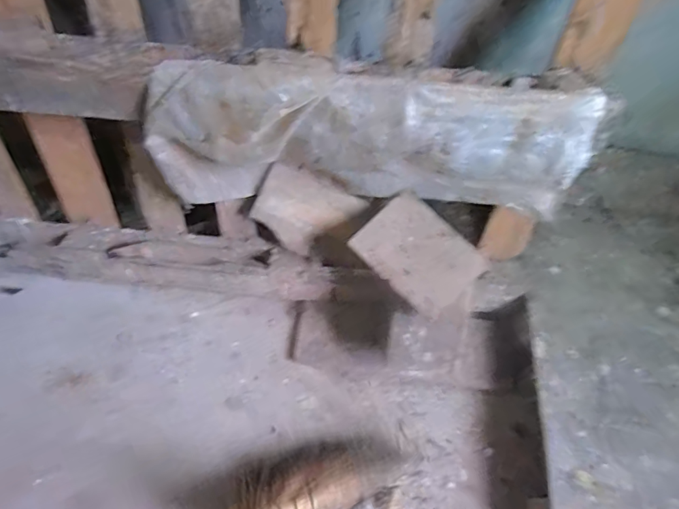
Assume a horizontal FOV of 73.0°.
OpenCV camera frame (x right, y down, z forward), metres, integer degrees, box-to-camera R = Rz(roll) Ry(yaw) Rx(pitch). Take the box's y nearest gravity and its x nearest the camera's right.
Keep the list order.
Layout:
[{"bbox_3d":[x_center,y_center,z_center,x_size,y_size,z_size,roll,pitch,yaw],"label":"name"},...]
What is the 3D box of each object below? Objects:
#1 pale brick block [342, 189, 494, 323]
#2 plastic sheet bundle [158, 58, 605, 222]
[{"bbox_3d":[0.177,-0.003,1.032,0.260,0.045,0.192,41,83,15],"label":"pale brick block"},{"bbox_3d":[0.055,-0.227,0.959,0.863,0.314,0.154,6,64,-3],"label":"plastic sheet bundle"}]

